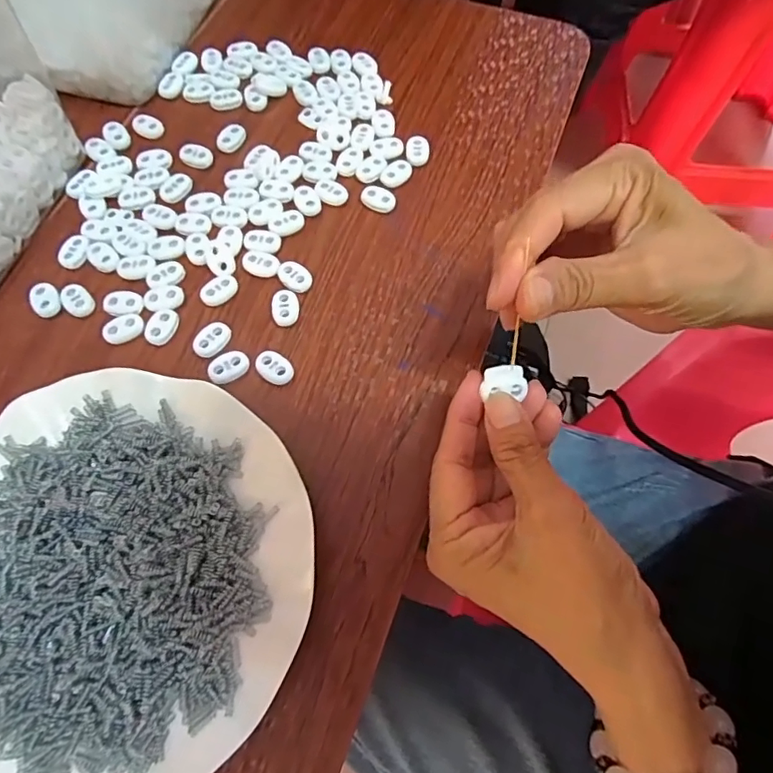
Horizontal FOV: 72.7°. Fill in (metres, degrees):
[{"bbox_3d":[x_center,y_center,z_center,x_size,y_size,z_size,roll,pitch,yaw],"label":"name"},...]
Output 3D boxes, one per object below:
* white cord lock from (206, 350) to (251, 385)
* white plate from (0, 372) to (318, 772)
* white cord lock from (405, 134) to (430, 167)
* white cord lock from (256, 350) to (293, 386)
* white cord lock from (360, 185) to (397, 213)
[{"bbox_3d":[-0.087,-0.011,0.289,0.023,0.004,0.016,-27,70,-11],"label":"white cord lock"},{"bbox_3d":[-0.125,0.084,0.241,0.176,0.024,0.177,0,67,0],"label":"white plate"},{"bbox_3d":[0.021,-0.158,0.352,0.016,0.006,0.023,2,67,1],"label":"white cord lock"},{"bbox_3d":[-0.062,-0.010,0.290,0.022,0.004,0.015,33,71,13],"label":"white cord lock"},{"bbox_3d":[-0.005,-0.119,0.336,0.022,0.006,0.015,13,68,5],"label":"white cord lock"}]

